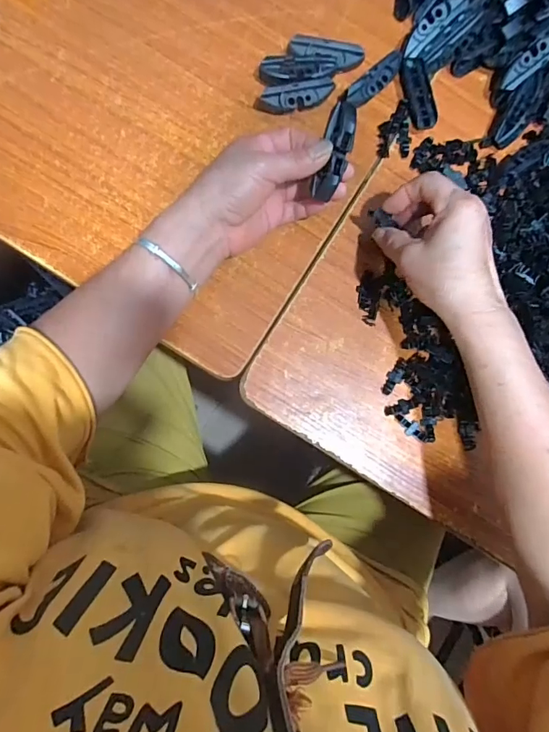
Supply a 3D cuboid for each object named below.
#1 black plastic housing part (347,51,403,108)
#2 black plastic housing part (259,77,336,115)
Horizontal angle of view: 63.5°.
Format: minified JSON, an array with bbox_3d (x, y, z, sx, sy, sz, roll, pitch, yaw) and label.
[{"bbox_3d":[0.095,-0.271,0.423,0.019,0.020,0.068,45,82,1],"label":"black plastic housing part"},{"bbox_3d":[0.022,-0.250,0.415,0.069,0.023,0.019,-11,85,-6],"label":"black plastic housing part"}]

